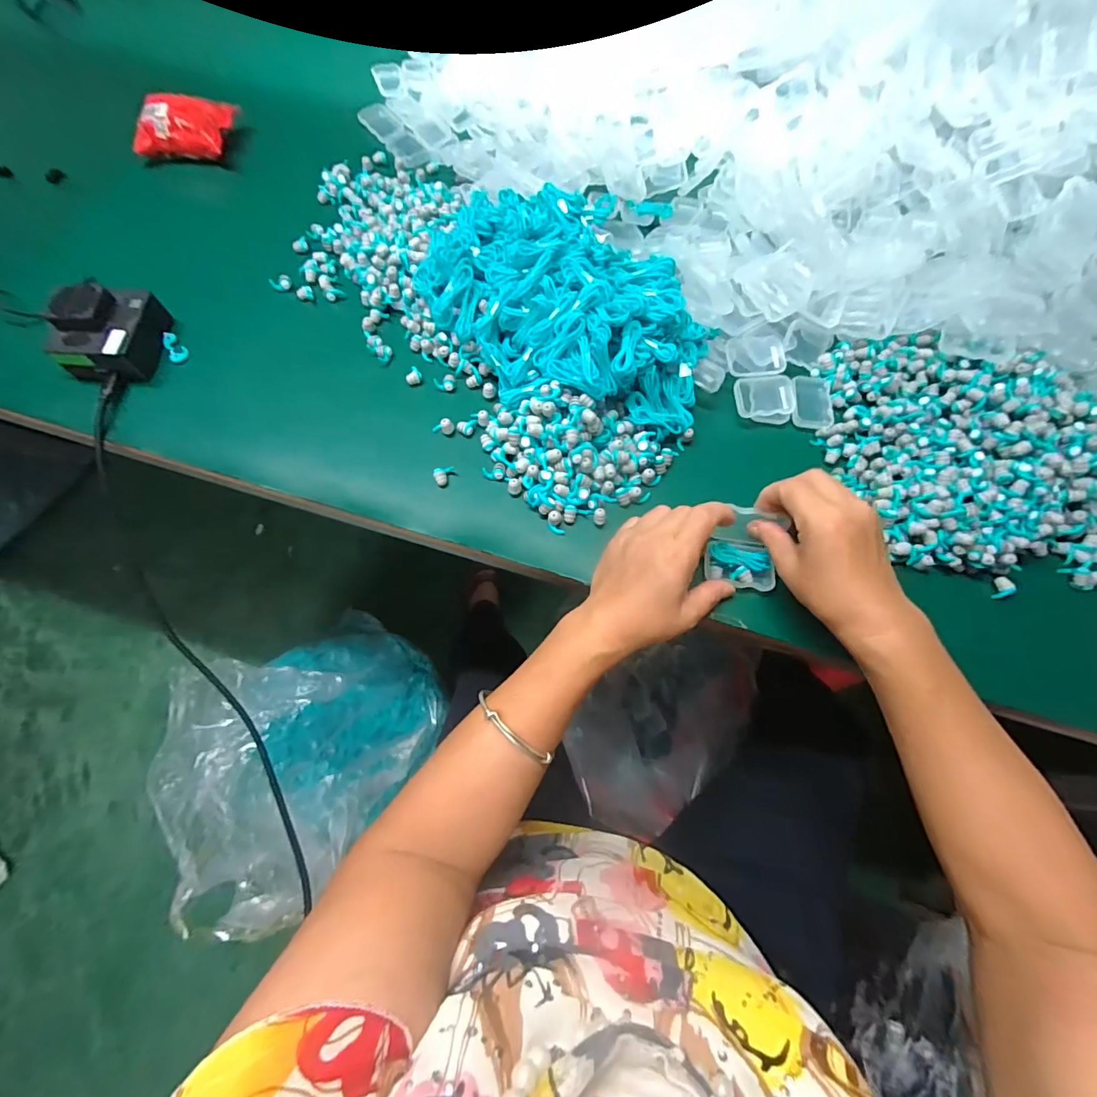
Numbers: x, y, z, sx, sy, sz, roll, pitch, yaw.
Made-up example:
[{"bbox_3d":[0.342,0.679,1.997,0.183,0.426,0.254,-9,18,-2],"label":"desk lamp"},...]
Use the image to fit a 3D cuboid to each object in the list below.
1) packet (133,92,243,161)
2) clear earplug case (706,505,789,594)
[{"bbox_3d":[-0.406,-0.480,0.534,0.091,0.029,0.088,-3,69,-4],"label":"packet"},{"bbox_3d":[0.156,-0.002,0.377,0.056,0.035,0.065,3,69,-2],"label":"clear earplug case"}]

